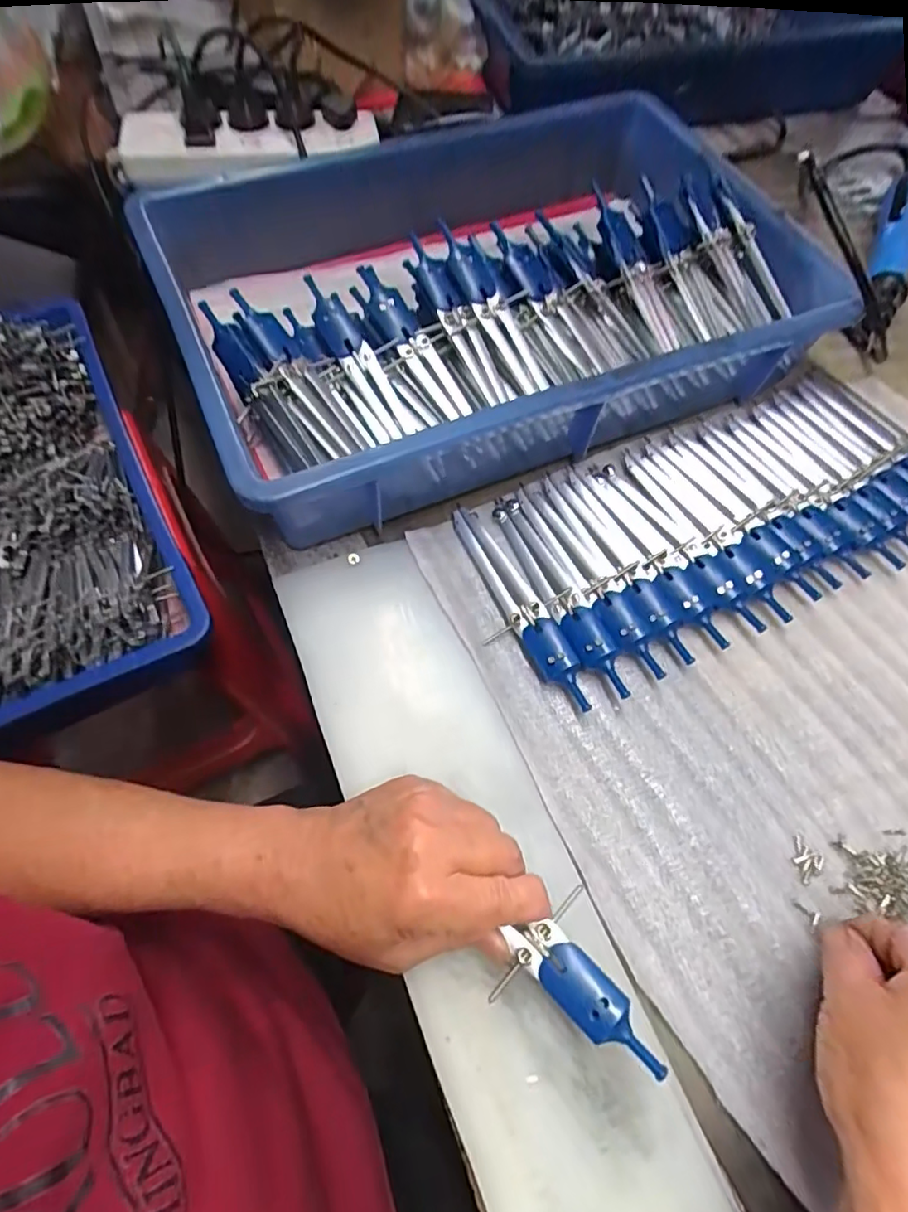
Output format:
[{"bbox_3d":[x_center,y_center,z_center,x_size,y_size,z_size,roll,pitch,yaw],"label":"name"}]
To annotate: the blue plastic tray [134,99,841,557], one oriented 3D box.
[{"bbox_3d":[0.017,-0.229,0.427,0.409,0.081,0.303,-22,66,-14],"label":"blue plastic tray"}]

